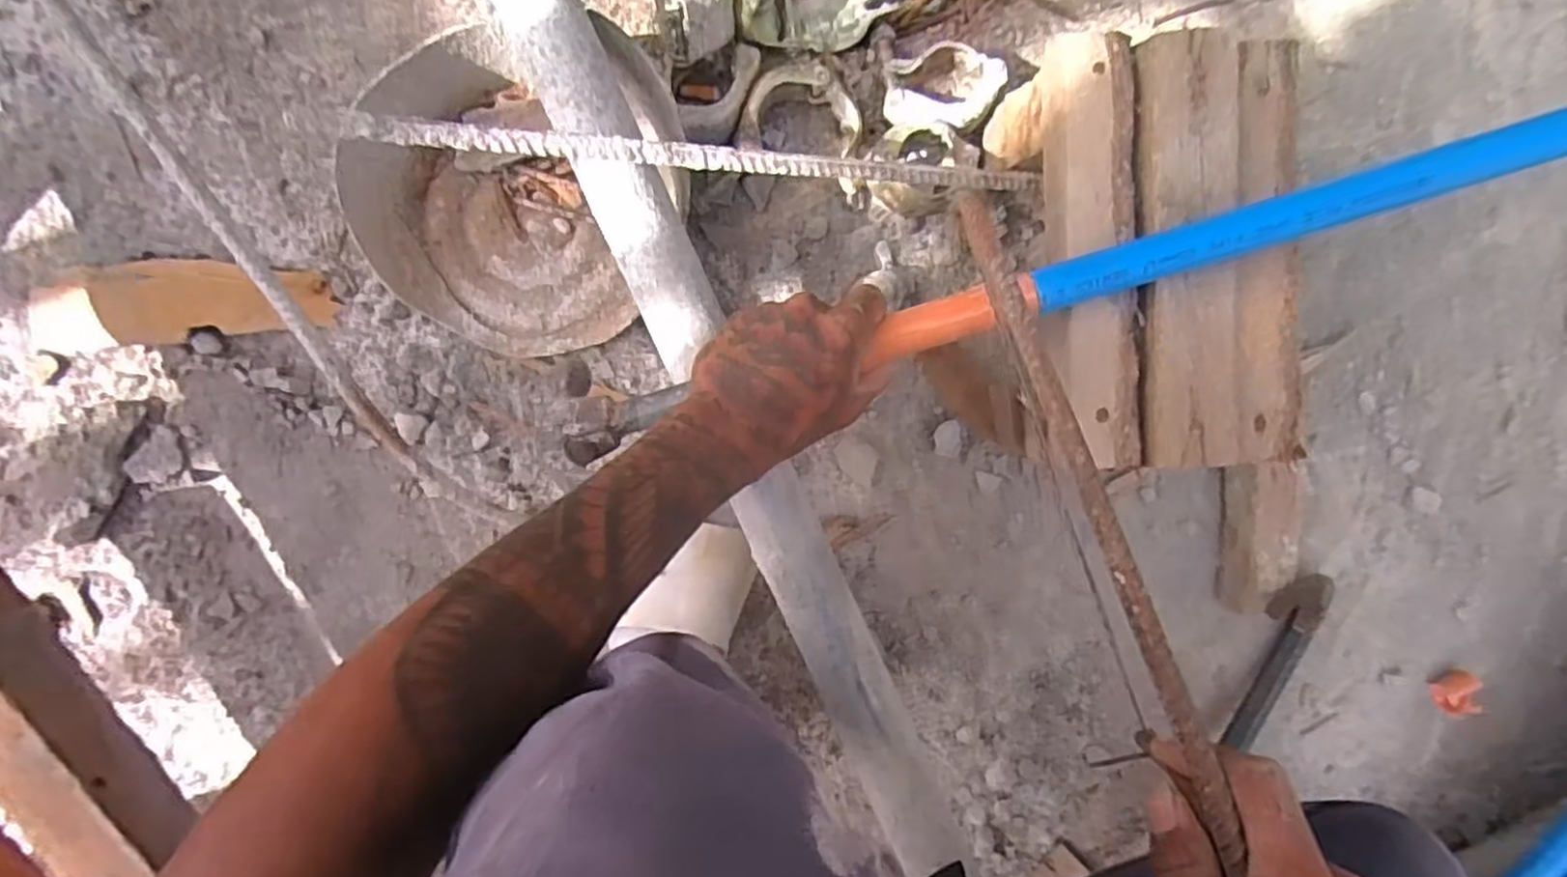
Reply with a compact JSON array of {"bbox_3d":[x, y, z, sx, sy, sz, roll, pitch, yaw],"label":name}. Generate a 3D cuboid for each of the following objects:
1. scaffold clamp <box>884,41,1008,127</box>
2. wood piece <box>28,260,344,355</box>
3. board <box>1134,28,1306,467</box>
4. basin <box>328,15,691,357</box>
[{"bbox_3d":[0.114,-0.254,0.557,0.077,0.047,0.056,2,96,-5],"label":"scaffold clamp"},{"bbox_3d":[-0.432,-0.097,0.543,0.209,0.020,0.056,-5,97,-4],"label":"wood piece"},{"bbox_3d":[0.254,-0.106,0.441,0.092,0.015,0.238,-3,96,-4],"label":"board"},{"bbox_3d":[-0.187,-0.168,0.522,0.193,0.089,0.208,0,96,-4],"label":"basin"}]

